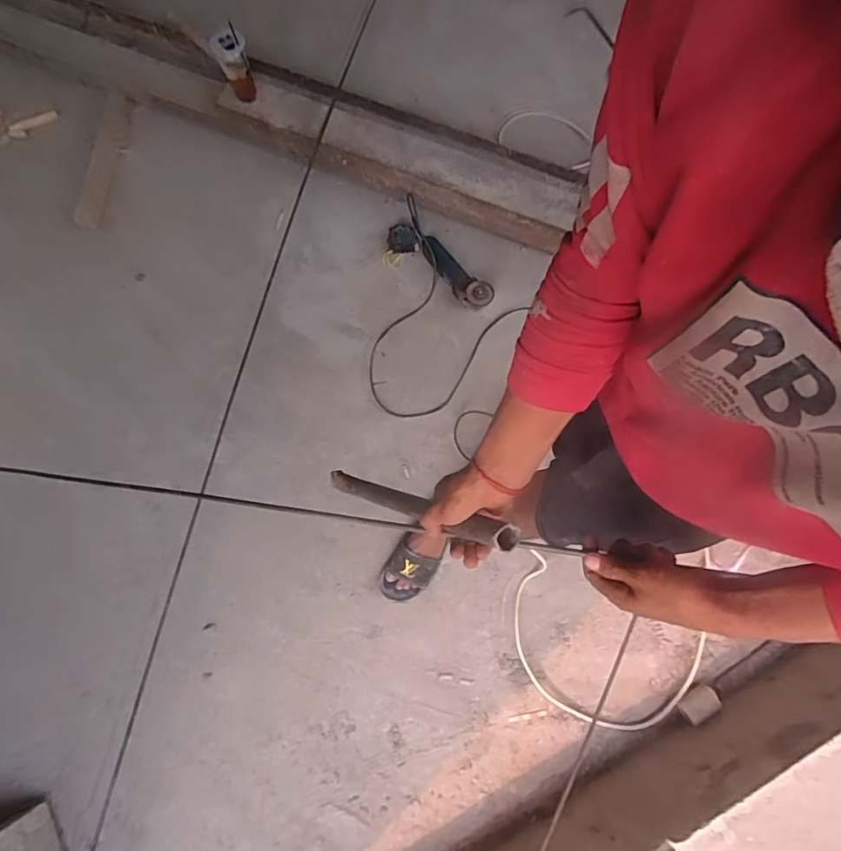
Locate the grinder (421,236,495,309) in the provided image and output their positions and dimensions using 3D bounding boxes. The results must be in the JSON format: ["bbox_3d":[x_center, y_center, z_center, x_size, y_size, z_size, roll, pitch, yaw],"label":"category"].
[{"bbox_3d":[0.094,-0.418,1.362,0.067,0.085,0.264,-37,79,-10],"label":"grinder"}]

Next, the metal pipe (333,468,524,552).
[{"bbox_3d":[-0.027,0.109,0.703,0.034,0.452,0.030,35,74,-29],"label":"metal pipe"}]

